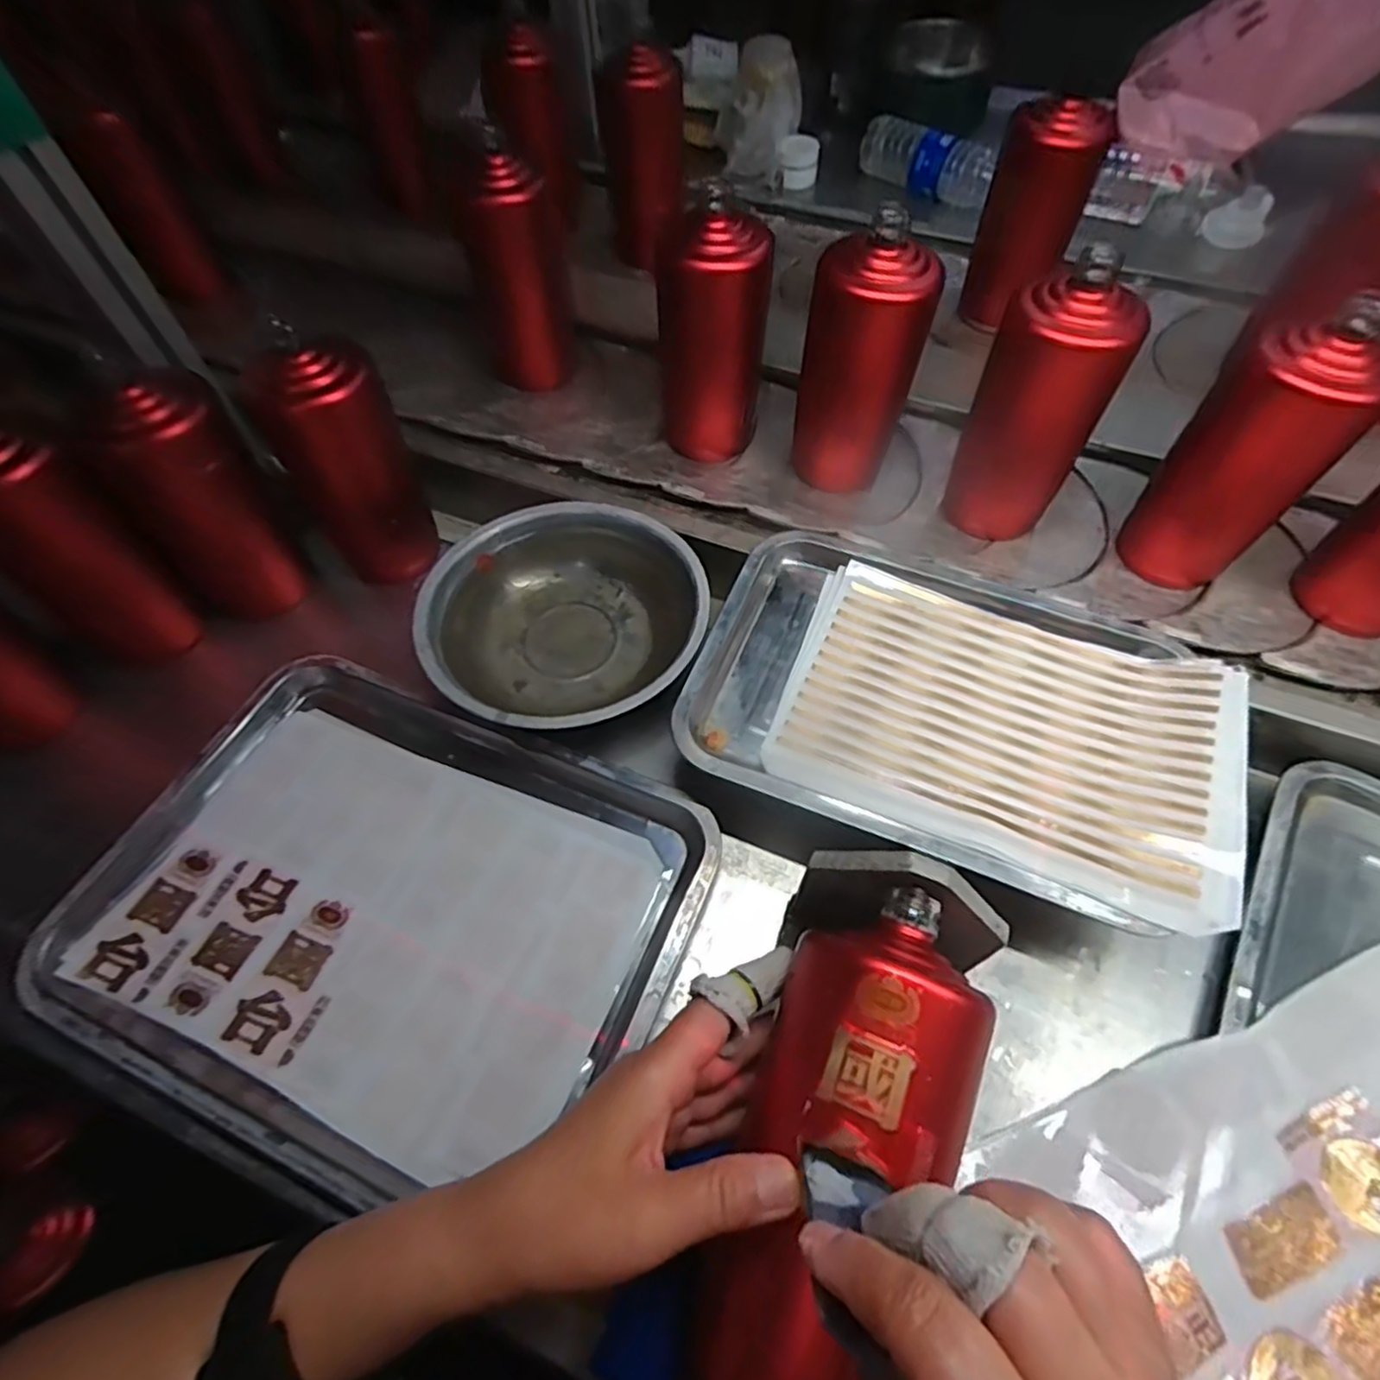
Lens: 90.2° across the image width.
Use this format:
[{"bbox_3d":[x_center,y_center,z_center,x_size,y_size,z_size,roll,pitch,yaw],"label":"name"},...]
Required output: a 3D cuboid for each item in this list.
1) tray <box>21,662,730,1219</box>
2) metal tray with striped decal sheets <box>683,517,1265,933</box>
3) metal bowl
[{"bbox_3d":[-0.178,0.129,0.412,0.338,0.039,0.256,21,63,11],"label":"tray"},{"bbox_3d":[0.166,0.009,0.432,0.317,0.028,0.207,19,63,13],"label":"metal tray with striped decal sheets"},{"bbox_3d":[-0.088,-0.054,0.498,0.191,0.050,0.197,0,60,0],"label":"metal bowl"}]

